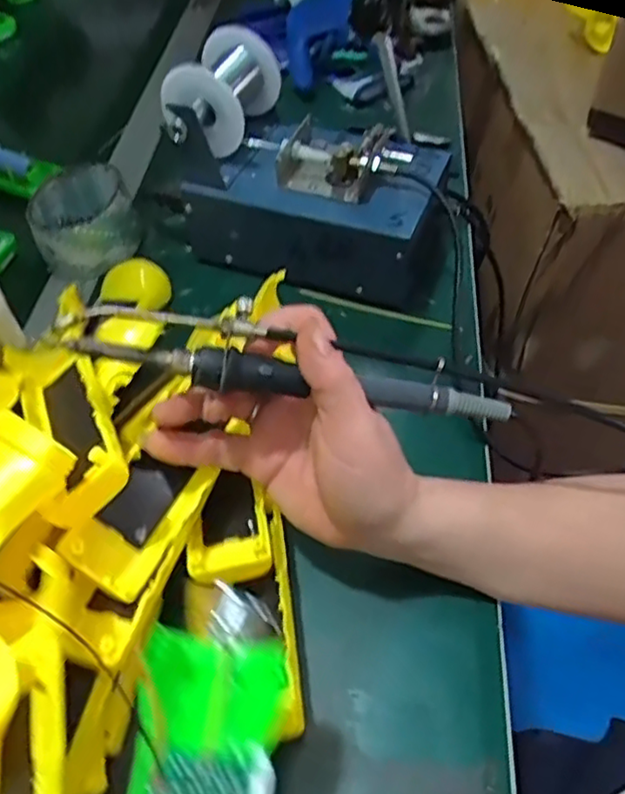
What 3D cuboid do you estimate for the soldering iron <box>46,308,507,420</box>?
[{"bbox_3d":[-0.011,-0.015,0.309,0.210,0.023,0.026,9,50,-7],"label":"soldering iron"}]

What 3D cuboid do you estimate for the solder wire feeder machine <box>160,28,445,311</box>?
[{"bbox_3d":[-0.002,-0.177,0.527,0.194,0.142,0.126,15,53,14],"label":"solder wire feeder machine"}]

